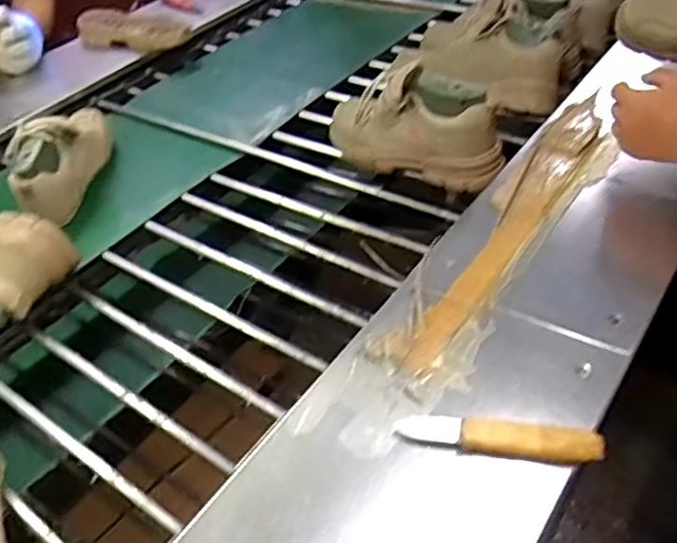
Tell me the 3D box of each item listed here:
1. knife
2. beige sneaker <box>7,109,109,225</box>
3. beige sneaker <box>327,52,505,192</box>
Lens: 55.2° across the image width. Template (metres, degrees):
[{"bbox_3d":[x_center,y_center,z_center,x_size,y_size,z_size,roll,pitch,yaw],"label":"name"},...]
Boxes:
[{"bbox_3d":[0.128,0.135,0.529,0.163,0.027,0.025,4,42,13],"label":"knife"},{"bbox_3d":[-0.410,-0.174,0.957,0.078,0.111,0.253,-2,41,7],"label":"beige sneaker"},{"bbox_3d":[0.095,-0.200,0.876,0.248,0.143,0.087,27,52,34],"label":"beige sneaker"}]

